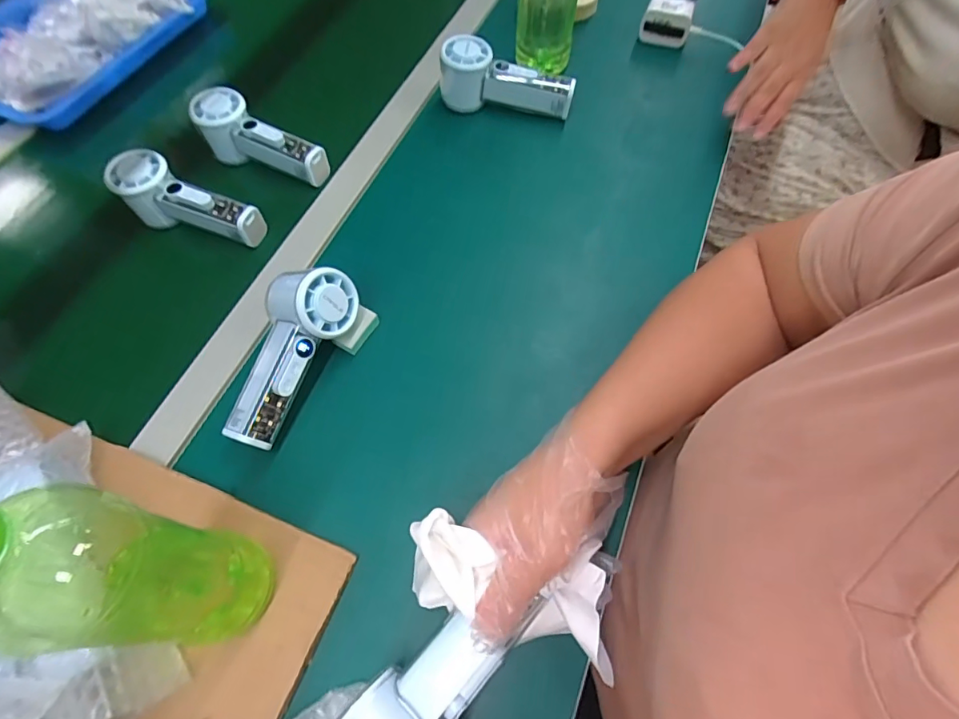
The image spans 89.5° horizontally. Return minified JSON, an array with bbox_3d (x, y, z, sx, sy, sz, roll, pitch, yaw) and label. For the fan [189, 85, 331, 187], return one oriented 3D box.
[{"bbox_3d":[-0.239,-0.238,0.526,0.155,0.043,0.057,26,66,-2],"label":"fan"}]

